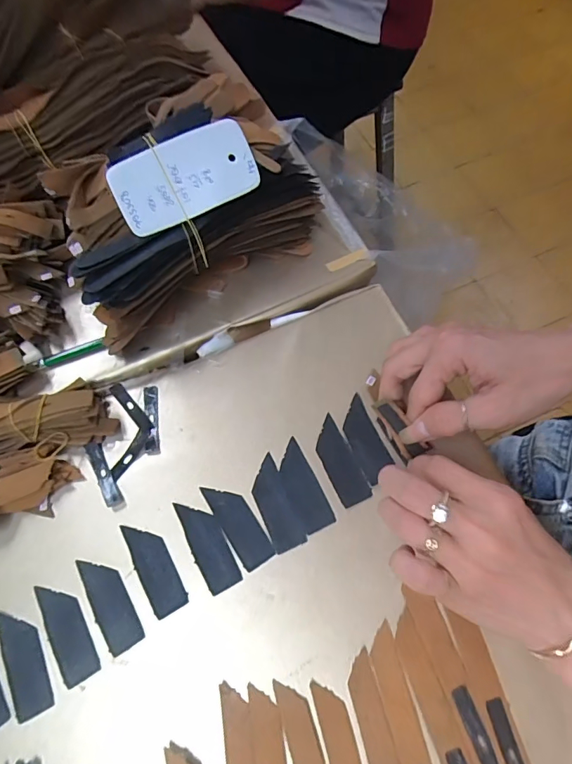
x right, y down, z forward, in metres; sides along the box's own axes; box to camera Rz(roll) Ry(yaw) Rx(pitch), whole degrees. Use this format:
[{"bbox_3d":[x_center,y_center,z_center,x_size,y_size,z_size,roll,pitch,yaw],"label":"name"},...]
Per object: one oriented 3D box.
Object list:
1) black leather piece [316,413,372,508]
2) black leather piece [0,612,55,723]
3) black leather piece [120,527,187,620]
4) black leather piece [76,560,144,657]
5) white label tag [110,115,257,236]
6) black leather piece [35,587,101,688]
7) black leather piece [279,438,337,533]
[{"bbox_3d":[0.038,0.056,0.321,0.022,0.004,0.063,-23,65,-8],"label":"black leather piece"},{"bbox_3d":[-0.166,0.175,0.282,0.024,0.004,0.064,-27,66,-9],"label":"black leather piece"},{"bbox_3d":[-0.089,0.122,0.300,0.024,0.004,0.063,-30,66,-10],"label":"black leather piece"},{"bbox_3d":[-0.116,0.143,0.294,0.023,0.004,0.063,-31,66,-11],"label":"black leather piece"},{"bbox_3d":[-0.073,-0.150,0.328,0.103,0.004,0.051,-25,105,-7],"label":"white label tag"},{"bbox_3d":[-0.141,0.159,0.288,0.024,0.004,0.063,-30,66,-10],"label":"black leather piece"},{"bbox_3d":[0.012,0.072,0.317,0.022,0.004,0.063,-23,65,-7],"label":"black leather piece"}]

